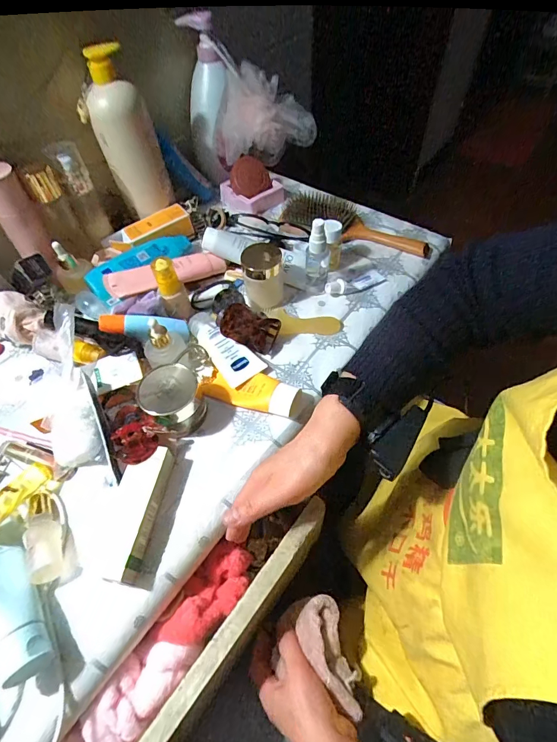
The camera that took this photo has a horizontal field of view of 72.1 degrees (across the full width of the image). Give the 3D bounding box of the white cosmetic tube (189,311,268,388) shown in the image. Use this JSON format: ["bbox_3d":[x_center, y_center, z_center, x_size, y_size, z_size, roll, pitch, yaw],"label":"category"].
[{"bbox_3d":[-0.070,-0.033,0.489,0.049,0.031,0.115,-35,60,-19],"label":"white cosmetic tube"}]

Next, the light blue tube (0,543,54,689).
[{"bbox_3d":[-0.250,0.186,0.344,0.040,0.050,0.174,-35,60,-19],"label":"light blue tube"}]

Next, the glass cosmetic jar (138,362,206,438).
[{"bbox_3d":[-0.119,0.034,0.434,0.061,0.052,0.067,-2,55,2],"label":"glass cosmetic jar"}]

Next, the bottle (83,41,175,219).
[{"bbox_3d":[-0.218,-0.331,0.561,0.068,0.199,0.060,14,57,13],"label":"bottle"}]

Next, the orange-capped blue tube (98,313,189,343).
[{"bbox_3d":[-0.169,-0.056,0.484,0.107,0.021,0.028,2,53,-17],"label":"orange-capped blue tube"}]

